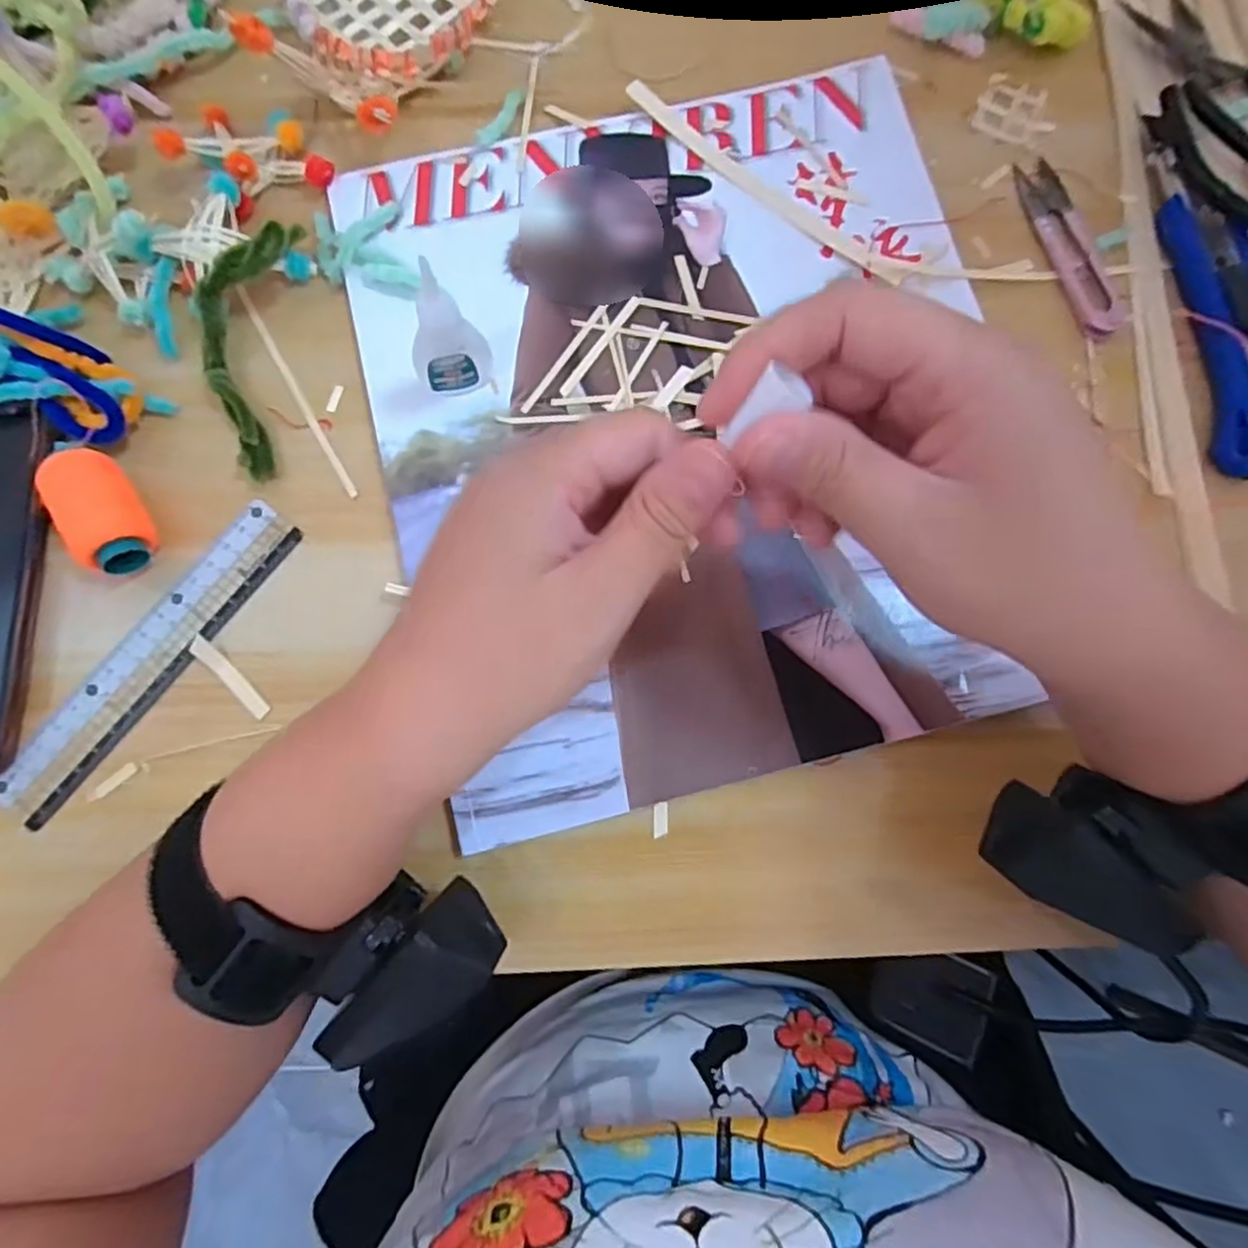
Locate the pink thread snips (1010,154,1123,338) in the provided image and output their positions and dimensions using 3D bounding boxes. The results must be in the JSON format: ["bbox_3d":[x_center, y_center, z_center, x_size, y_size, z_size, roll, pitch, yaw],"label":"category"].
[{"bbox_3d":[0.215,-0.183,0.332,0.021,0.006,0.097,-15,81,-3],"label":"pink thread snips"}]

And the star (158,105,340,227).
[{"bbox_3d":[-0.182,-0.226,0.323,0.060,0.021,0.062,-34,83,-6],"label":"star"}]

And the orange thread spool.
[{"bbox_3d":[-0.220,-0.047,0.293,0.027,0.023,0.055,-31,82,-5],"label":"orange thread spool"}]

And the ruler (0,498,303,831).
[{"bbox_3d":[-0.201,0.013,0.294,0.027,0.004,0.157,37,80,2],"label":"ruler"}]

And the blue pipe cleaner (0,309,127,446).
[{"bbox_3d":[-0.250,-0.112,0.298,0.084,0.030,0.036,40,83,6],"label":"blue pipe cleaner"}]

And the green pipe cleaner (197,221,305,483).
[{"bbox_3d":[-0.171,-0.127,0.305,0.038,0.030,0.119,6,81,0],"label":"green pipe cleaner"}]

